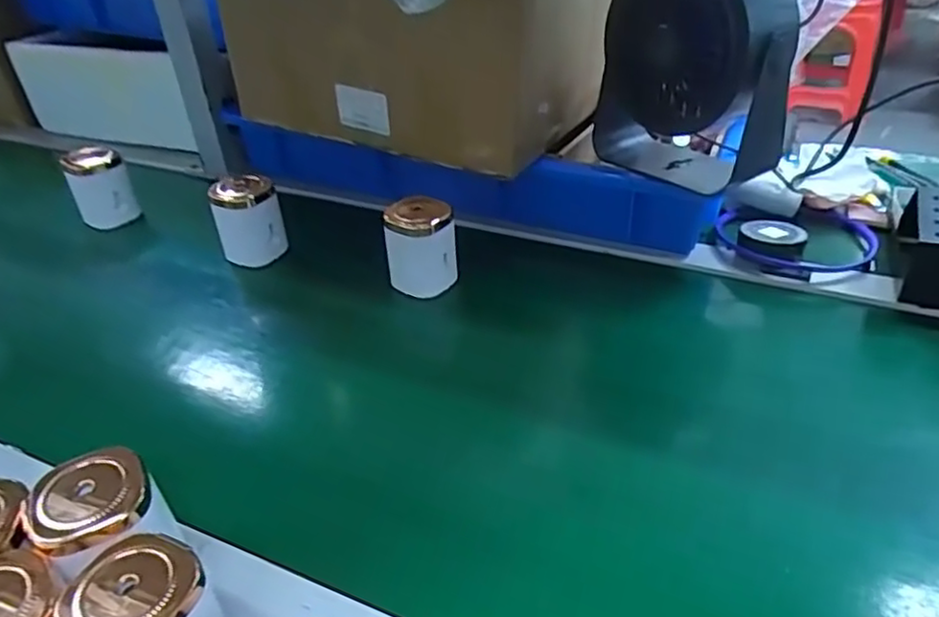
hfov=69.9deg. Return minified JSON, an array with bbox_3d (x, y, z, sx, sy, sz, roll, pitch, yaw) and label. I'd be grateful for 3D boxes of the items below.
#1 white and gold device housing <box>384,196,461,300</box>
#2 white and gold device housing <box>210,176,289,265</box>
[{"bbox_3d":[-0.044,-0.057,0.602,0.062,0.074,0.050,-7,36,-5],"label":"white and gold device housing"},{"bbox_3d":[-0.217,-0.091,0.660,0.063,0.074,0.059,-14,37,-14],"label":"white and gold device housing"}]

